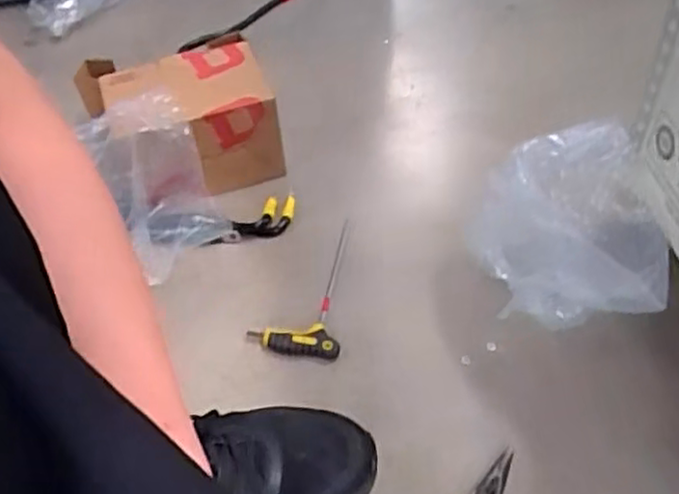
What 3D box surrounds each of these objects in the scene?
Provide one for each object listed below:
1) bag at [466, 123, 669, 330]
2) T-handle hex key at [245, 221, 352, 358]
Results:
[{"bbox_3d":[0.204,-0.006,0.636,0.158,0.151,0.150,1,49,6],"label":"bag"},{"bbox_3d":[-0.037,0.030,0.706,0.087,0.014,0.179,2,49,6],"label":"T-handle hex key"}]

